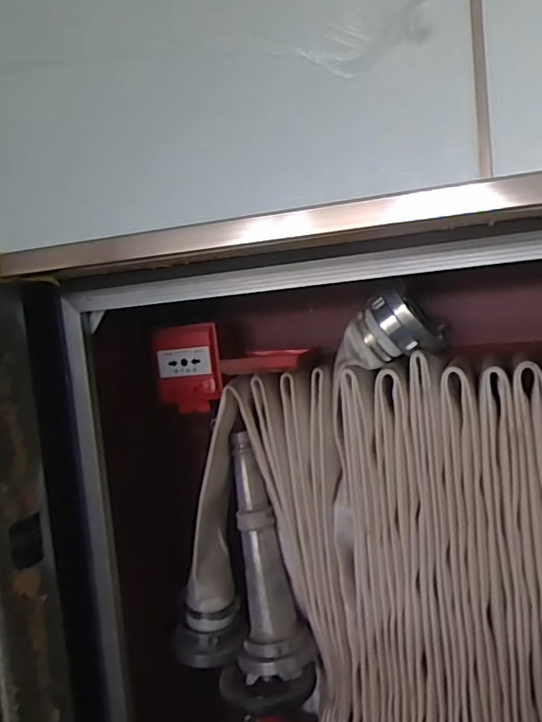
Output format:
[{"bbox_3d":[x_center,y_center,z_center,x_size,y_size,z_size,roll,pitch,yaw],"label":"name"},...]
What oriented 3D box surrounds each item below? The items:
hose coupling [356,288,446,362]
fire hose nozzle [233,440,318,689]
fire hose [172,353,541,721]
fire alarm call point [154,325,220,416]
[{"bbox_3d":[0.143,-0.046,0.664,0.083,0.076,0.068,-23,10,37],"label":"hose coupling"},{"bbox_3d":[0.001,0.248,0.760,0.092,0.297,0.089,-8,-13,14],"label":"fire hose nozzle"},{"bbox_3d":[0.148,0.314,0.652,0.519,0.600,0.100,-4,5,18],"label":"fire hose"},{"bbox_3d":[-0.115,0.011,0.778,0.090,0.113,0.059,-6,5,-8],"label":"fire alarm call point"}]

